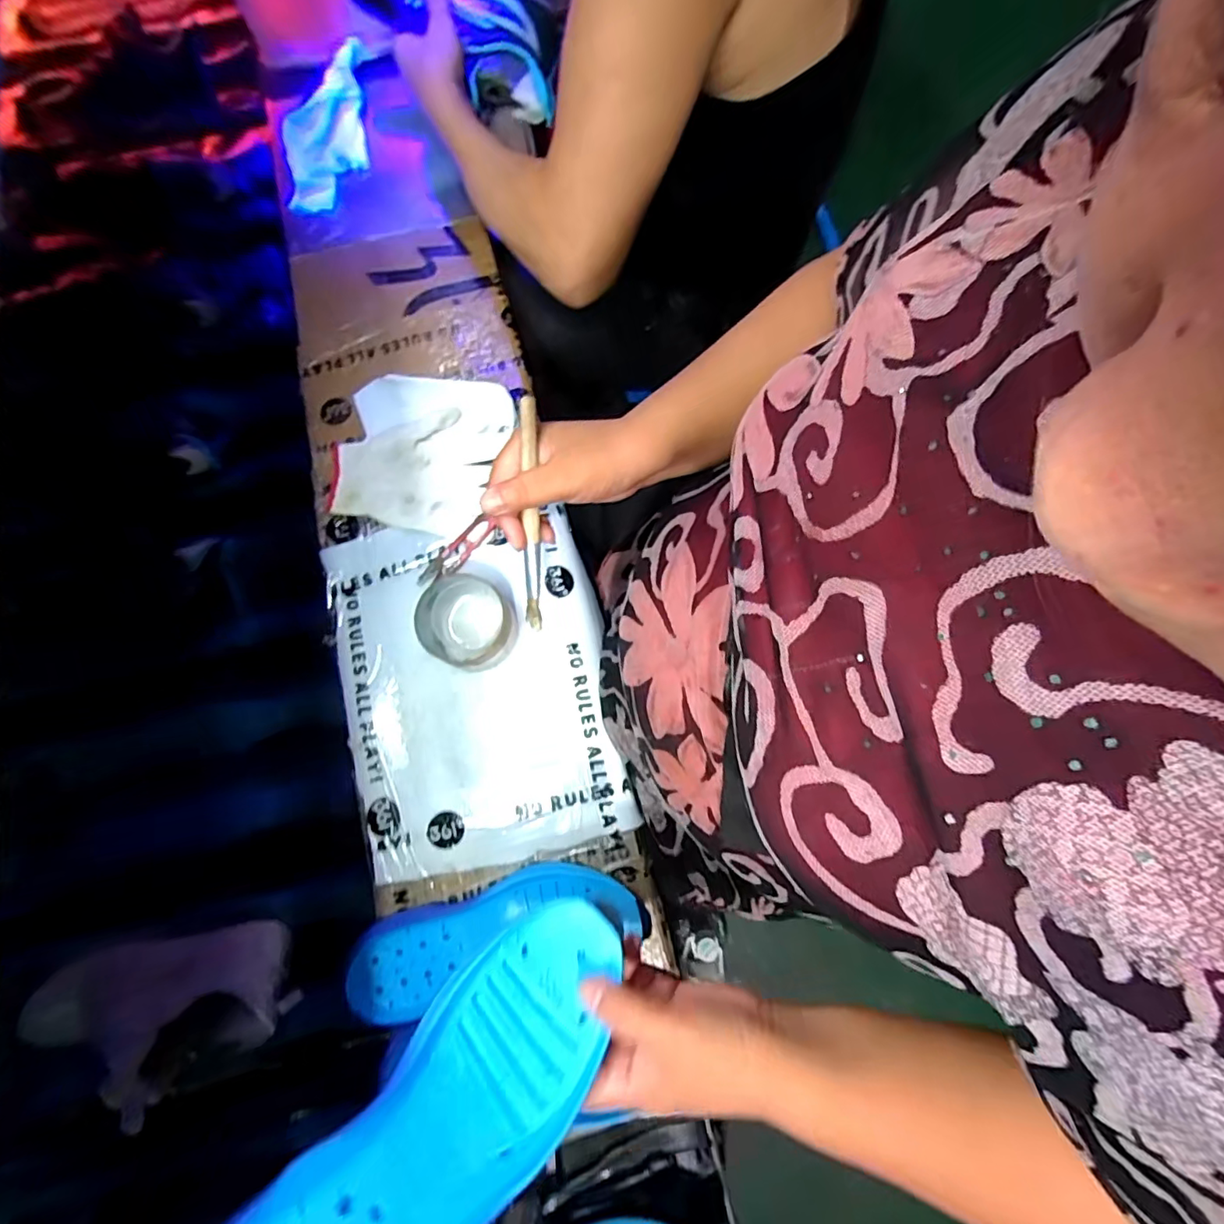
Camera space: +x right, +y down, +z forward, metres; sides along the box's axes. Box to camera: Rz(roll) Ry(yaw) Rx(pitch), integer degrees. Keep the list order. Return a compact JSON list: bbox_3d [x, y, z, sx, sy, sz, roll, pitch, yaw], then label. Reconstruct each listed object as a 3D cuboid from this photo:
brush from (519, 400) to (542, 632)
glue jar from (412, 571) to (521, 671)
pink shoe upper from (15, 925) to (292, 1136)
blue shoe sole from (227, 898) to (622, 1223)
[{"bbox_3d":[-0.054,-0.061,0.363,0.010,0.008,0.155,2,110,1],"label":"brush"},{"bbox_3d":[-0.134,0.011,0.504,0.085,0.045,0.080,0,79,1],"label":"glue jar"},{"bbox_3d":[-0.409,0.353,0.471,0.237,0.080,0.107,-8,79,-1],"label":"pink shoe upper"},{"bbox_3d":[-0.082,0.252,0.258,0.241,0.024,0.081,-34,79,-39],"label":"blue shoe sole"}]

